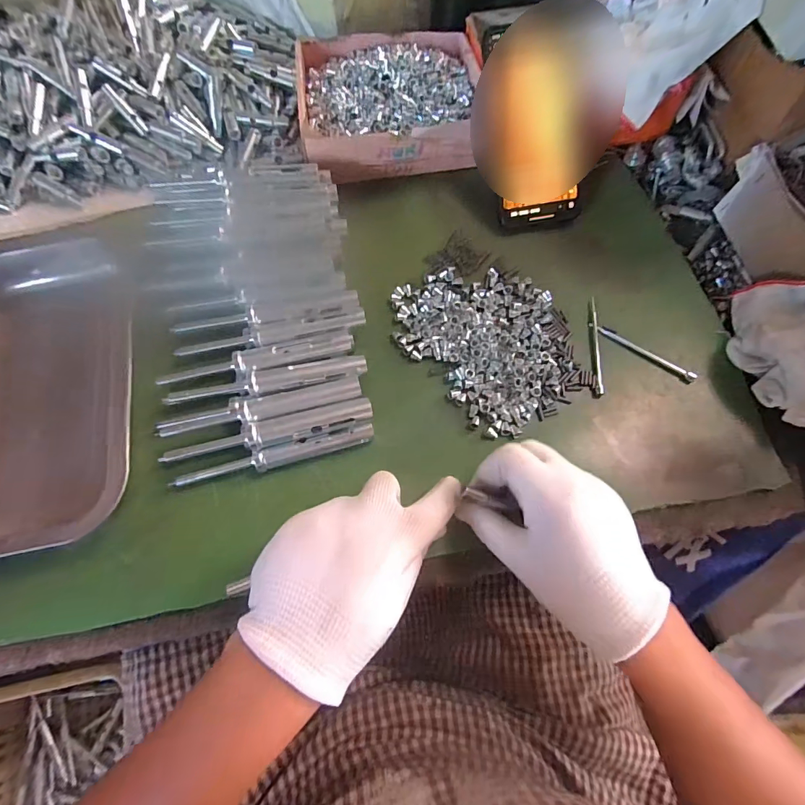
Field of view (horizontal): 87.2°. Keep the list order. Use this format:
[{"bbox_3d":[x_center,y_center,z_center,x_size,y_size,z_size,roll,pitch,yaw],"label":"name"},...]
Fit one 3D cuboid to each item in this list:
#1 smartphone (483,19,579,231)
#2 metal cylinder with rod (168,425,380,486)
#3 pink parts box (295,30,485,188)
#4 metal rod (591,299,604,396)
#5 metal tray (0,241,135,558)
[{"bbox_3d":[0.116,-0.237,0.368,0.073,0.014,0.154,-8,111,8],"label":"smartphone"},{"bbox_3d":[-0.091,0.039,0.307,0.142,0.018,0.014,-13,70,-3],"label":"metal cylinder with rod"},{"bbox_3d":[-0.011,-0.295,0.417,0.179,0.041,0.154,-10,70,-2],"label":"pink parts box"},{"bbox_3d":[0.161,-0.048,0.350,0.006,0.007,0.091,6,70,4],"label":"metal rod"},{"bbox_3d":[-0.303,-0.013,0.322,0.166,0.038,0.254,-7,70,-1],"label":"metal tray"}]

